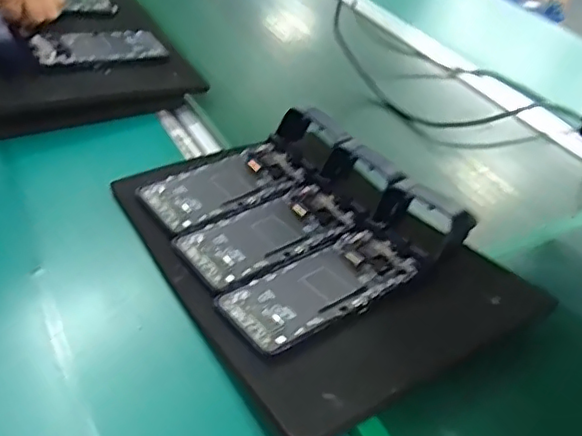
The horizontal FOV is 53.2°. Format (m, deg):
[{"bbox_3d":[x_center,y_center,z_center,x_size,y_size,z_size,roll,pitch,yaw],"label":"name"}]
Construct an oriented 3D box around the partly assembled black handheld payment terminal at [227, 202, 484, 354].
[{"bbox_3d":[0.050,0.037,0.473,0.215,0.052,0.091,-24,50,-31],"label":"partly assembled black handheld payment terminal"}]

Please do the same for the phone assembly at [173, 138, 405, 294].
[{"bbox_3d":[0.006,-0.011,0.538,0.225,0.041,0.093,-25,50,-32],"label":"phone assembly"}]

